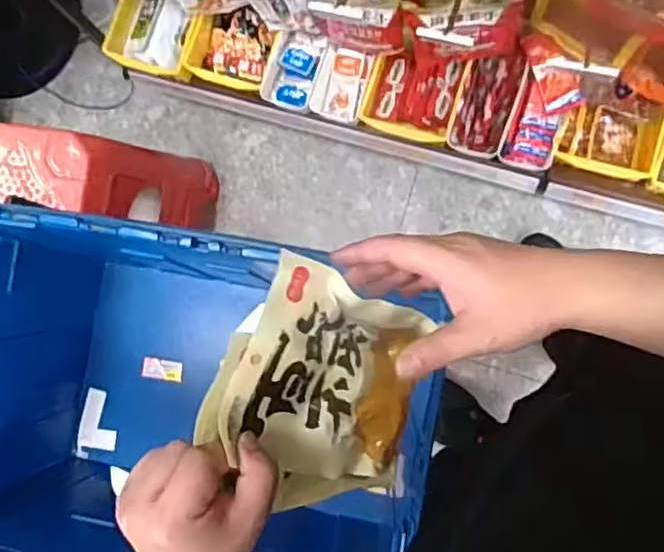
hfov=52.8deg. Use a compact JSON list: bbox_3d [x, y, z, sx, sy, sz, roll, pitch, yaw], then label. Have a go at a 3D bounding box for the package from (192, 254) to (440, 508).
[{"bbox_3d":[-0.008,0.082,0.463,0.026,0.170,0.166,24,93,52],"label":"package"}]

